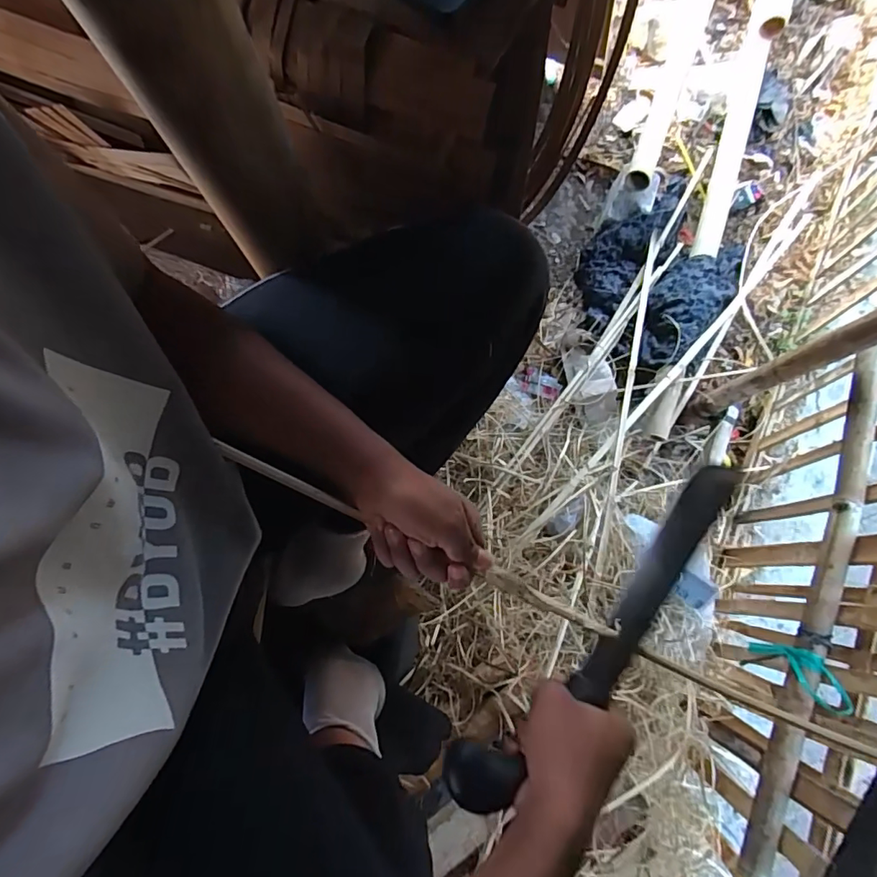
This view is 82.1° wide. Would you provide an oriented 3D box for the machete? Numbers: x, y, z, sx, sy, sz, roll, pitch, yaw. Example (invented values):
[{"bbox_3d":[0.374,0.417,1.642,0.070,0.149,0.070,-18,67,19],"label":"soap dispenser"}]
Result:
[{"bbox_3d":[0.149,0.153,0.425,0.369,0.026,0.054,-42,78,-17],"label":"machete"}]

